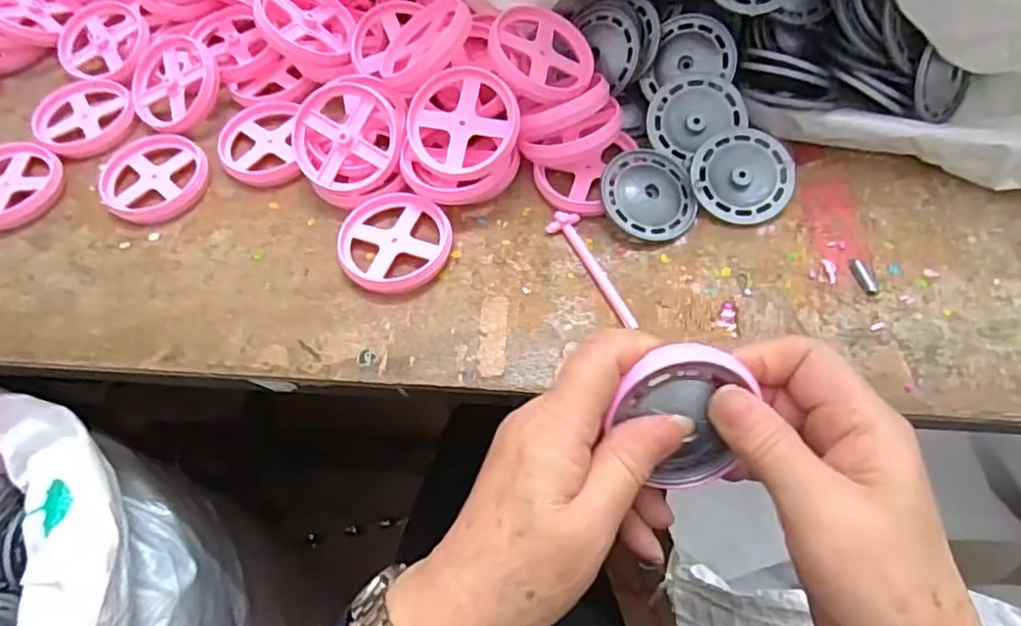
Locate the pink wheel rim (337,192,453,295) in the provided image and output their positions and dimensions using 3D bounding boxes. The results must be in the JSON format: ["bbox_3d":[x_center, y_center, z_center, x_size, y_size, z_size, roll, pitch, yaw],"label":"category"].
[{"bbox_3d":[-0.066,-0.041,0.356,0.063,0.013,0.065,-2,62,3],"label":"pink wheel rim"}]

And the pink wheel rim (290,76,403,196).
[{"bbox_3d":[-0.098,-0.106,0.367,0.062,0.010,0.064,0,93,4],"label":"pink wheel rim"}]

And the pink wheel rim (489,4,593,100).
[{"bbox_3d":[0.019,-0.155,0.365,0.064,0.008,0.058,21,69,-14],"label":"pink wheel rim"}]

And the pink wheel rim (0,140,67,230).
[{"bbox_3d":[-0.324,-0.083,0.392,0.064,0.012,0.062,24,67,15],"label":"pink wheel rim"}]

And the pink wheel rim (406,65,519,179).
[{"bbox_3d":[-0.027,-0.110,0.354,0.062,0.009,0.062,0,90,8],"label":"pink wheel rim"}]

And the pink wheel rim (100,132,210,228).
[{"bbox_3d":[-0.225,-0.086,0.386,0.063,0.010,0.062,32,69,18],"label":"pink wheel rim"}]

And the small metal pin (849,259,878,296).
[{"bbox_3d":[0.193,-0.021,0.335,0.007,0.004,0.024,-13,62,-3],"label":"small metal pin"}]

